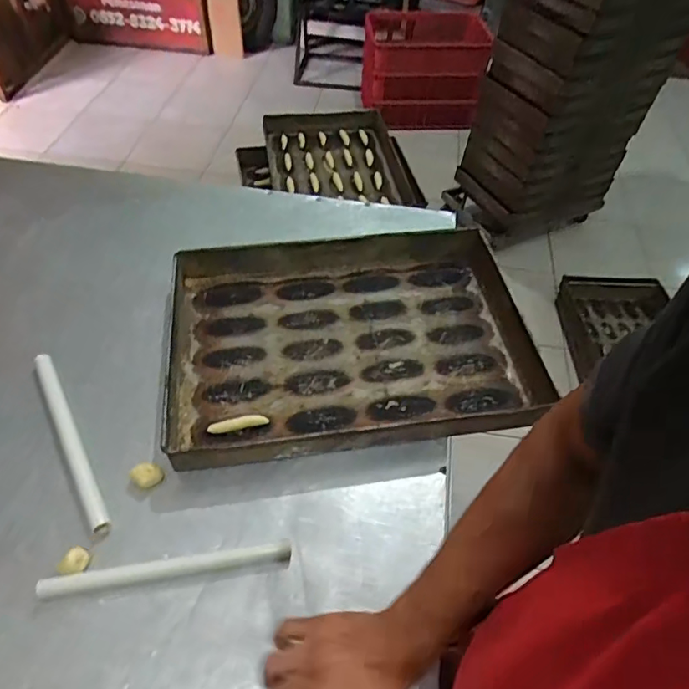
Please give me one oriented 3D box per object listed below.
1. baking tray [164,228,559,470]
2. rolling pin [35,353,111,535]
[{"bbox_3d":[0.011,-0.020,0.790,0.517,0.048,0.367,-5,52,-7],"label":"baking tray"},{"bbox_3d":[-0.351,0.112,0.679,0.023,0.018,0.286,-24,57,-21],"label":"rolling pin"}]

